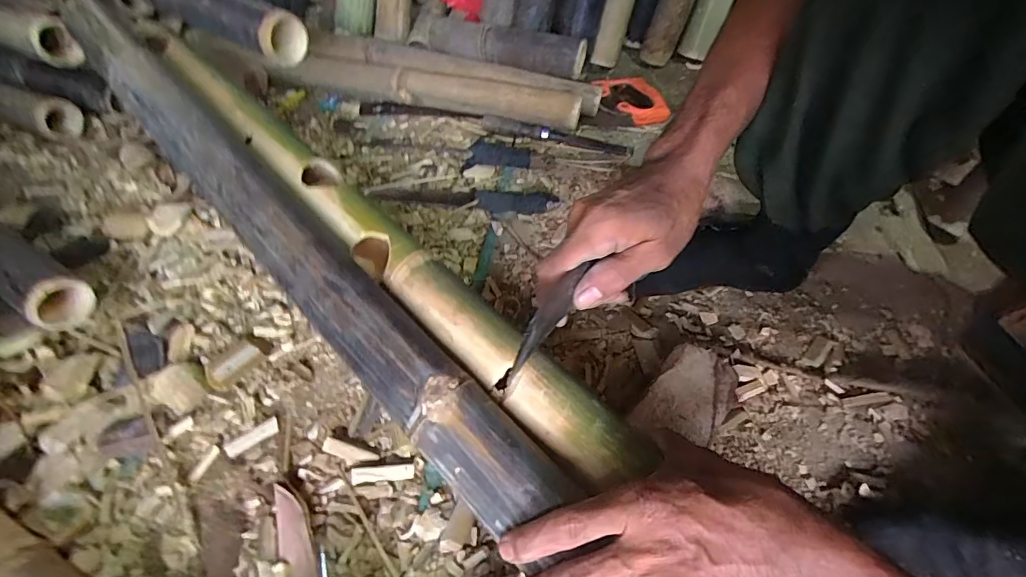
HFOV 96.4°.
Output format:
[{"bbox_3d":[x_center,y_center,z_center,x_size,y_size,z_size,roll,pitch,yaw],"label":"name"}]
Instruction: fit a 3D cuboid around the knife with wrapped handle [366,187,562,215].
[{"bbox_3d":[-0.070,-0.135,0.651,0.264,0.018,0.053,6,53,2],"label":"knife with wrapped handle"}]

